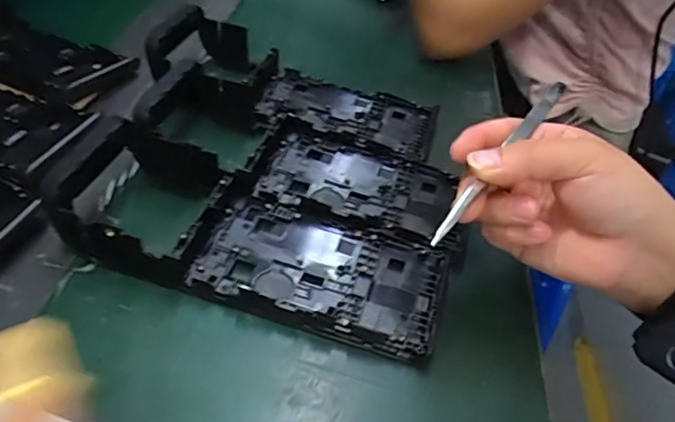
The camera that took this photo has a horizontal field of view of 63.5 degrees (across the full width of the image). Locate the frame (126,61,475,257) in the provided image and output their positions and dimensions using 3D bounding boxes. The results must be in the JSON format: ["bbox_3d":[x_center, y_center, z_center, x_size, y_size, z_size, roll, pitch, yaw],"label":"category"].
[{"bbox_3d":[-0.024,-0.046,0.362,0.214,0.047,0.092,15,45,8],"label":"frame"}]

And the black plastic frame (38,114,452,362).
[{"bbox_3d":[-0.046,0.010,0.304,0.216,0.050,0.085,14,45,7],"label":"black plastic frame"}]

